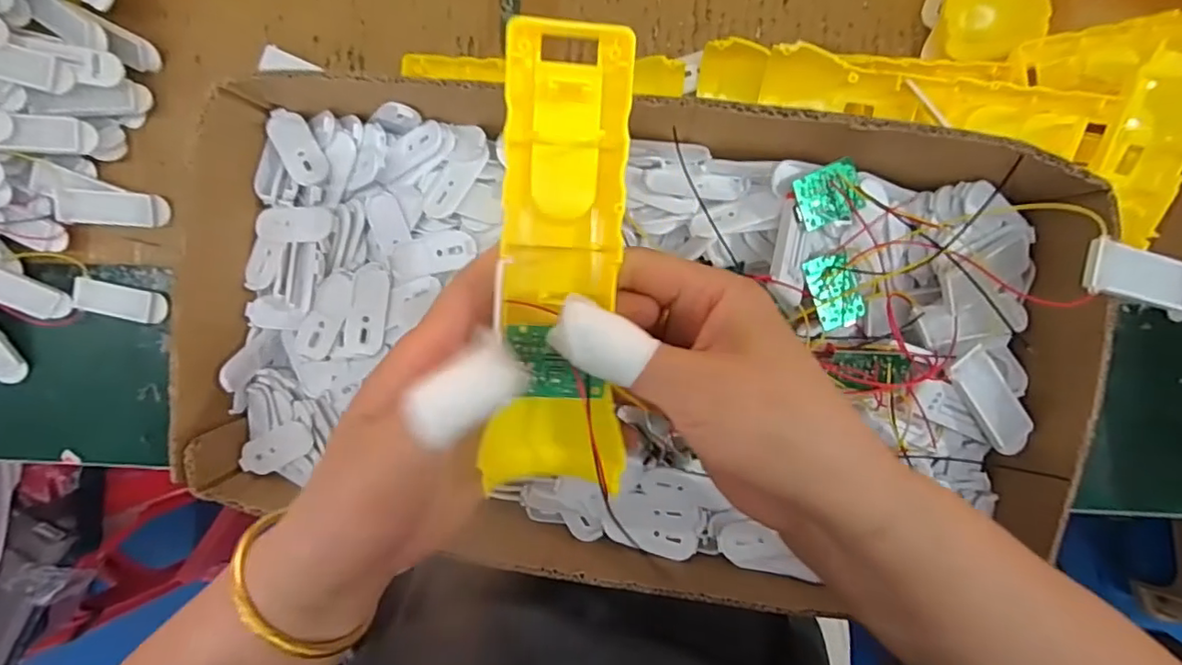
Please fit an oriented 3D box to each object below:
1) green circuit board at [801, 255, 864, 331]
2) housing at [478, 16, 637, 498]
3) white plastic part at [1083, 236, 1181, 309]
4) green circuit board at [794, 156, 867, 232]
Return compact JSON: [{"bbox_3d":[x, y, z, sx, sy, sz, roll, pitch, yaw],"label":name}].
[{"bbox_3d":[0.121,-0.021,0.280,0.026,0.004,0.035,-20,94,-10],"label":"green circuit board"},{"bbox_3d":[-0.011,-0.021,0.206,0.050,0.021,0.169,5,101,3],"label":"housing"},{"bbox_3d":[0.233,-0.024,0.242,0.053,0.007,0.022,9,91,-14],"label":"white plastic part"},{"bbox_3d":[0.117,-0.067,0.278,0.035,0.004,0.027,-26,98,-11],"label":"green circuit board"}]

